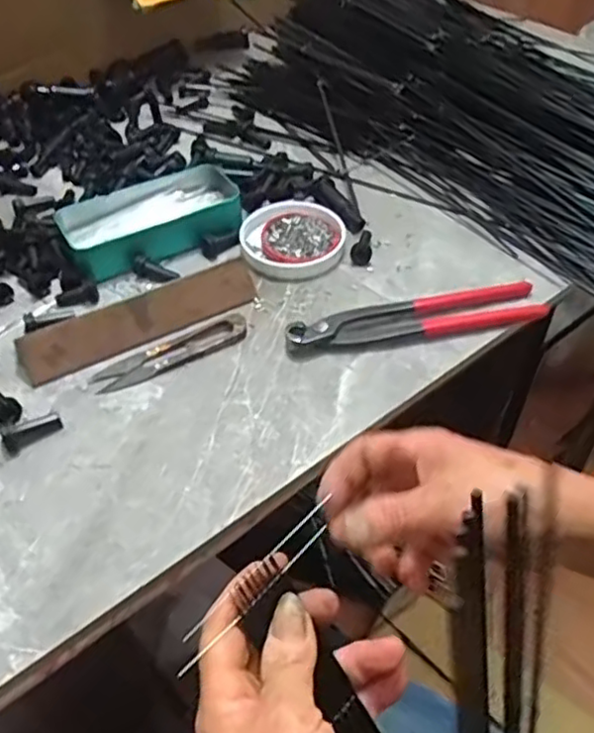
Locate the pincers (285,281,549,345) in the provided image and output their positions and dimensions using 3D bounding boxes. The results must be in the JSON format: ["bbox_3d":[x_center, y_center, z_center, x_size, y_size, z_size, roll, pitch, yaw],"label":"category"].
[{"bbox_3d":[0.091,-0.035,0.498,0.194,0.016,0.039,-11,48,-8],"label":"pincers"}]

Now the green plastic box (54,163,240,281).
[{"bbox_3d":[-0.124,-0.127,0.578,0.149,0.028,0.084,-21,50,-17],"label":"green plastic box"}]

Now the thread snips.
[{"bbox_3d":[-0.090,-0.011,0.488,0.116,0.007,0.026,-26,51,-20],"label":"thread snips"}]

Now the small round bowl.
[{"bbox_3d":[-0.004,-0.109,0.568,0.085,0.019,0.081,-1,47,1],"label":"small round bowl"}]

